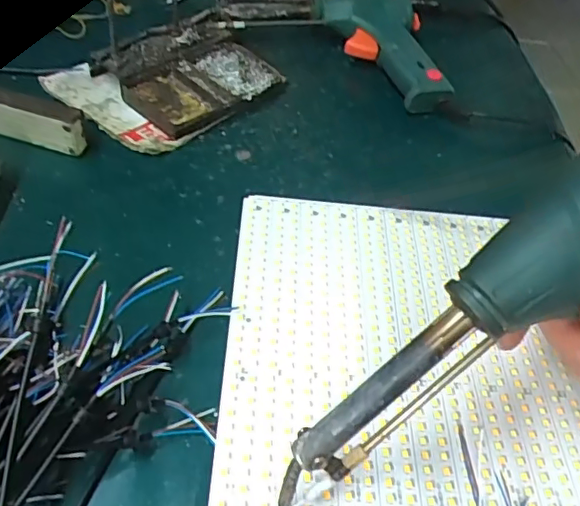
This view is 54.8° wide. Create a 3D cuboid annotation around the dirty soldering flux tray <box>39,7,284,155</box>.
[{"bbox_3d":[-0.093,-0.139,0.434,0.117,0.033,0.146,36,53,24],"label":"dirty soldering flux tray"}]

